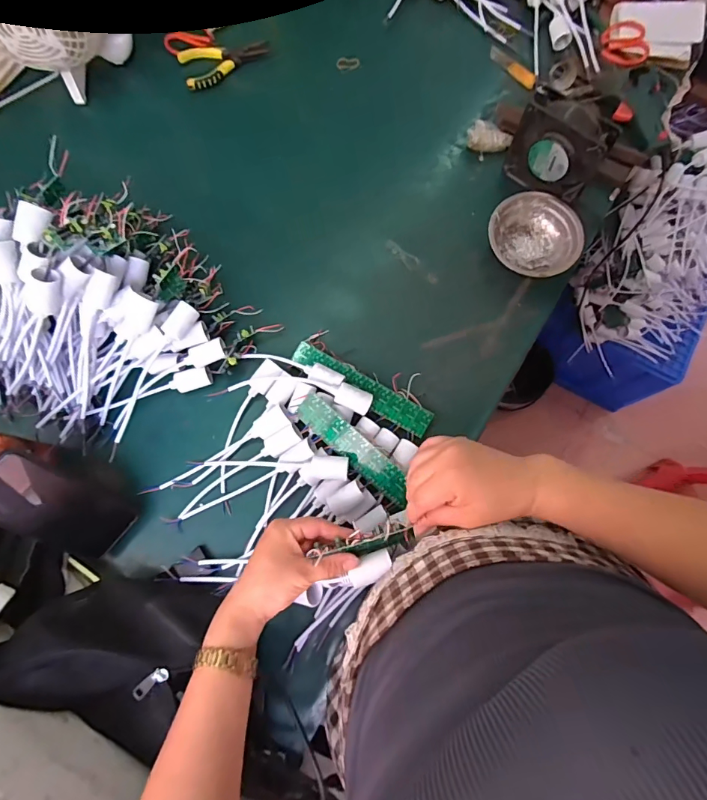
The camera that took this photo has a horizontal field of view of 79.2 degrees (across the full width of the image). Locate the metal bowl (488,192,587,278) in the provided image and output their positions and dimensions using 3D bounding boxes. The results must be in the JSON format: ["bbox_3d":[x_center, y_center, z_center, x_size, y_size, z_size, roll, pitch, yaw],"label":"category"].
[{"bbox_3d":[0.260,-0.232,0.614,0.131,0.038,0.118,37,79,9],"label":"metal bowl"}]

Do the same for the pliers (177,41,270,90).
[{"bbox_3d":[-0.217,-0.577,0.729,0.147,0.020,0.078,-19,76,-4],"label":"pliers"}]

